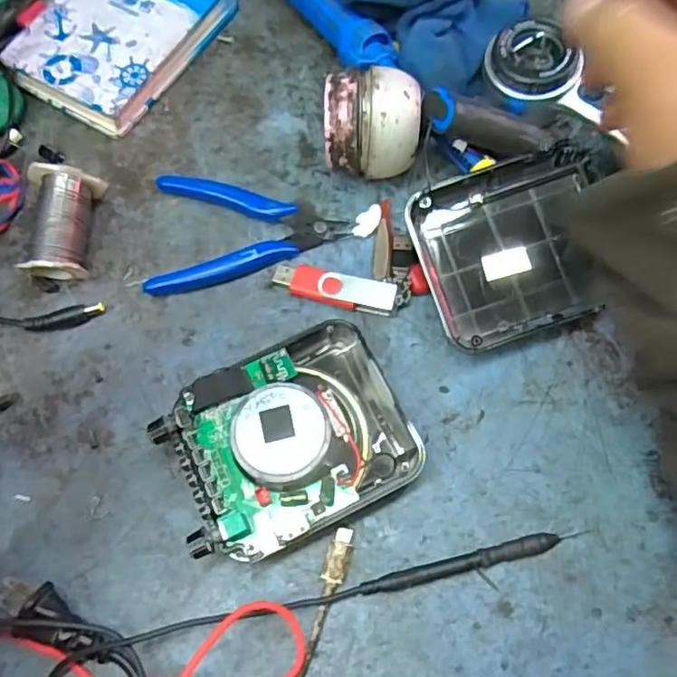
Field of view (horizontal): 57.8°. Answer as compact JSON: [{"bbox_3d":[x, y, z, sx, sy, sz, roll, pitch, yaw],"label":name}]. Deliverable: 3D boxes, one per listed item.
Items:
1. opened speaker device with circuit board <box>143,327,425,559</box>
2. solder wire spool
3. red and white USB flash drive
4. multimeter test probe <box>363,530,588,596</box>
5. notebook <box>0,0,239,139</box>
[{"bbox_3d":[-0.024,0.050,0.314,0.118,0.040,0.096,-24,70,-8],"label":"opened speaker device with circuit board"},{"bbox_3d":[-0.165,-0.067,0.370,0.037,0.036,0.065,0,68,2],"label":"solder wire spool"},{"bbox_3d":[-0.002,-0.029,0.360,0.074,0.010,0.022,14,70,7],"label":"red and white USB flash drive"},{"bbox_3d":[0.067,0.110,0.303,0.112,0.011,0.009,-13,69,-3],"label":"multimeter test probe"},{"bbox_3d":[-0.151,-0.218,0.433,0.098,0.028,0.144,29,72,12],"label":"notebook"}]

